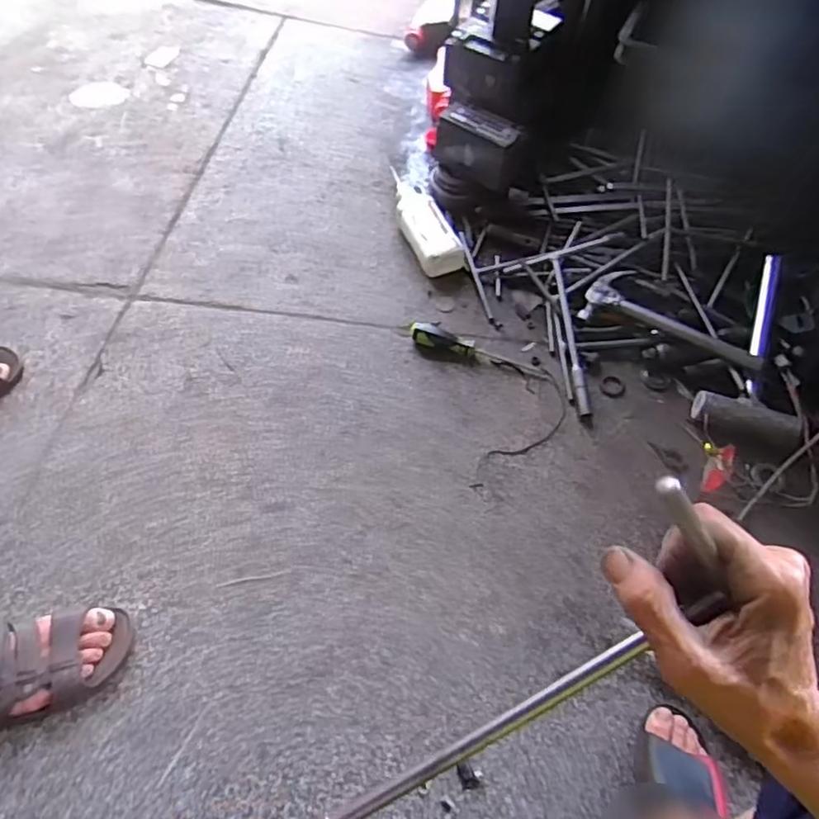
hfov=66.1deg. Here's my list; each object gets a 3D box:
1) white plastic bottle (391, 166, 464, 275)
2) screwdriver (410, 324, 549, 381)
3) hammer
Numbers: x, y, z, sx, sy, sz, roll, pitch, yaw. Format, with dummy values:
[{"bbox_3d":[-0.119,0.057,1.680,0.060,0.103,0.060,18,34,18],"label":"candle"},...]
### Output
[{"bbox_3d":[0.022,-0.343,1.154,0.083,0.056,0.242,-16,58,-12],"label":"white plastic bottle"},{"bbox_3d":[0.115,-0.099,1.012,0.227,0.028,0.036,14,57,7],"label":"screwdriver"},{"bbox_3d":[0.424,-0.143,1.022,0.281,0.040,0.121,21,59,11],"label":"hammer"}]

